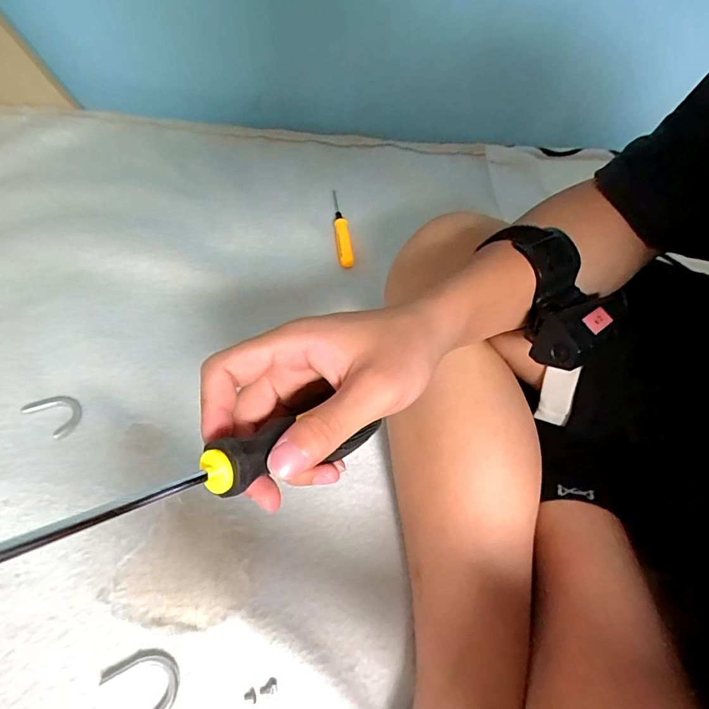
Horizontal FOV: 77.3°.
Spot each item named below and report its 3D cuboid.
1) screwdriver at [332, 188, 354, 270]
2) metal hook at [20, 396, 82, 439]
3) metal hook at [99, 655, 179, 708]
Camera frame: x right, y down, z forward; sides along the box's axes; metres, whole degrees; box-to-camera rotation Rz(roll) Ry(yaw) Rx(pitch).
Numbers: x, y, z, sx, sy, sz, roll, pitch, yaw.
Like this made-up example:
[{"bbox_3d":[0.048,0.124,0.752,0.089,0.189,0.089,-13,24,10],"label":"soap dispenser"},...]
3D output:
[{"bbox_3d":[-0.017,-0.157,0.538,0.016,0.016,0.126,-4,56,-8],"label":"screwdriver"},{"bbox_3d":[-0.253,0.048,0.375,0.049,0.004,0.032,31,58,15],"label":"metal hook"},{"bbox_3d":[-0.131,0.204,0.278,0.045,0.005,0.029,28,58,13],"label":"metal hook"}]

